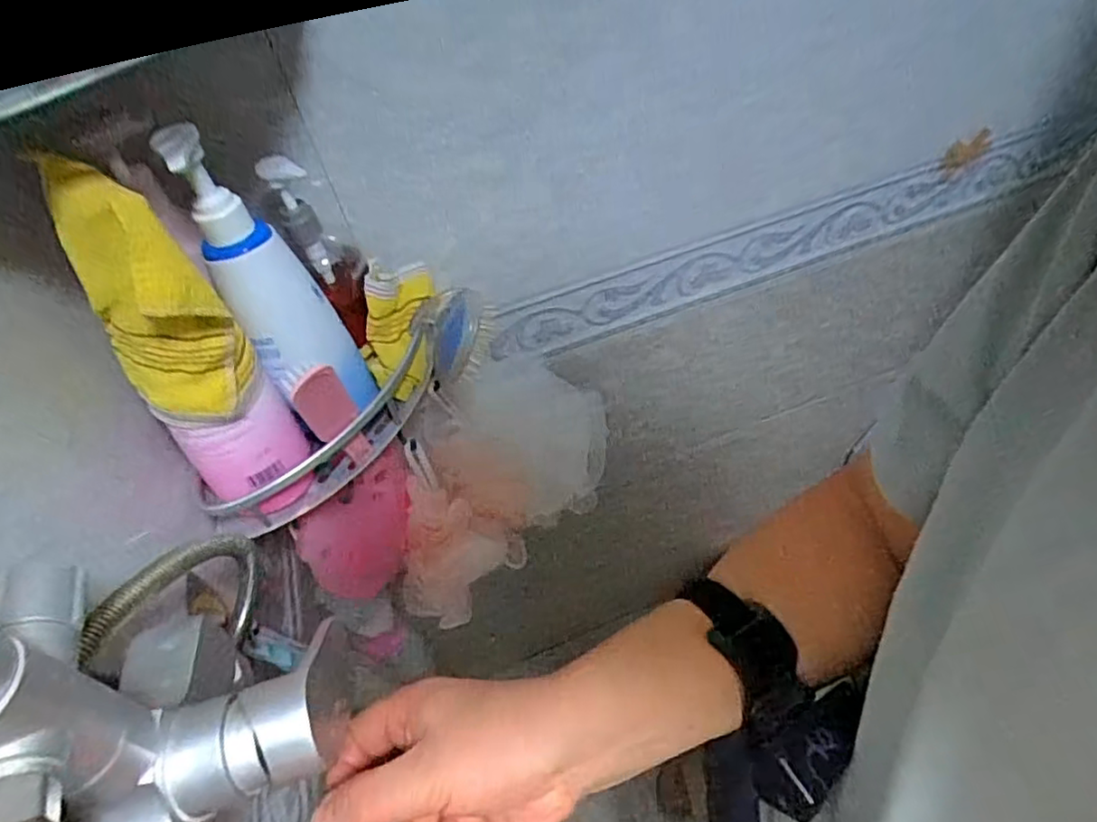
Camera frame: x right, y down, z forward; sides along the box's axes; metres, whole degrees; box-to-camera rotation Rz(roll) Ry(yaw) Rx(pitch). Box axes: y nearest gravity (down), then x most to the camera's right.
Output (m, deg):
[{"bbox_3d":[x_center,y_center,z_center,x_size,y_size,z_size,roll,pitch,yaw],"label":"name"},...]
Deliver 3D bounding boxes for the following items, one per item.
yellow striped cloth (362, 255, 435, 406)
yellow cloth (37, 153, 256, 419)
[{"bbox_3d":[-0.119,-0.064,0.489,0.047,0.102,0.029,8,17,14],"label":"yellow striped cloth"},{"bbox_3d":[-0.214,-0.055,0.335,0.065,0.139,0.047,-36,55,-20],"label":"yellow cloth"}]

